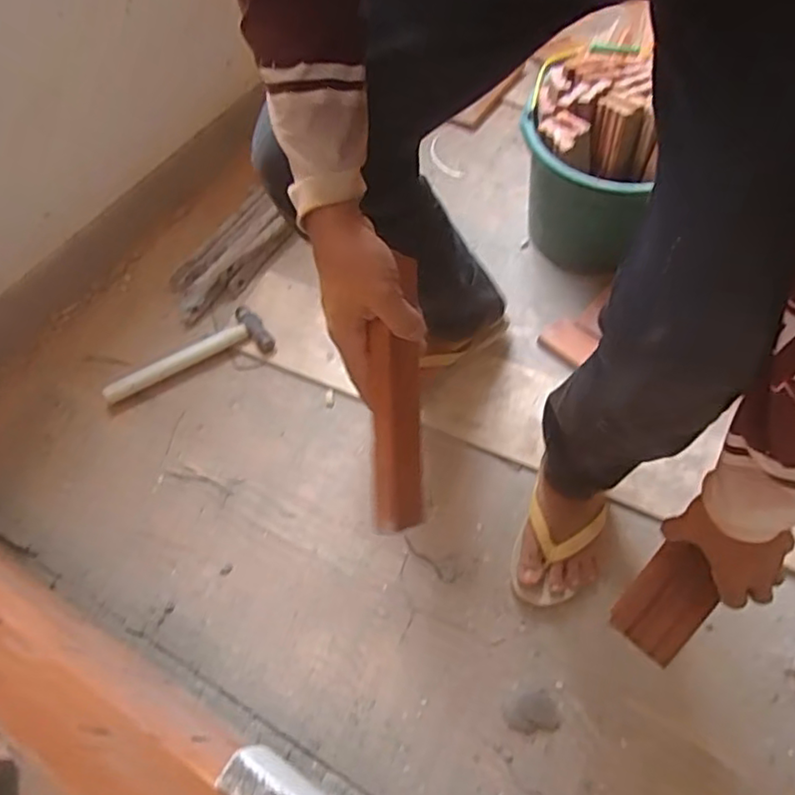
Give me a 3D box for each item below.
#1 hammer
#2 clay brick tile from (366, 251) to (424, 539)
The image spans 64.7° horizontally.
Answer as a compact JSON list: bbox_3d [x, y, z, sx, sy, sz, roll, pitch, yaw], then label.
[{"bbox_3d":[-0.323,-0.061,0.968,0.253,0.034,0.090,-25,62,-13],"label":"hammer"},{"bbox_3d":[-0.001,-0.003,0.523,0.041,0.038,0.221,1,91,1],"label":"clay brick tile"}]

